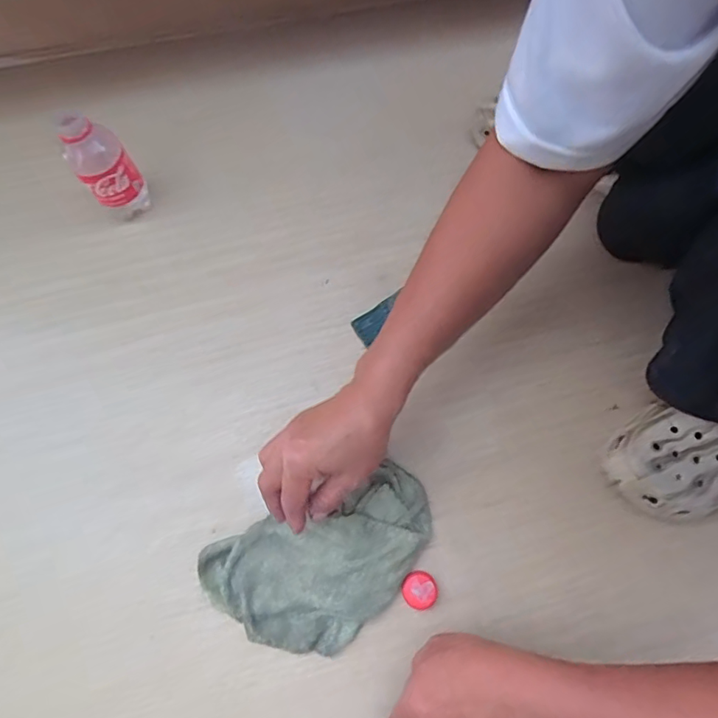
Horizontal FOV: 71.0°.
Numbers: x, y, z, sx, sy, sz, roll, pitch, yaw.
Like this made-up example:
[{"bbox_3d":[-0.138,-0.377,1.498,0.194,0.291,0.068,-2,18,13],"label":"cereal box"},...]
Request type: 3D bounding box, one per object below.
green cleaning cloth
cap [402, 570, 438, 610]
[{"bbox_3d":[-0.026,0.173,0.421,0.196,0.034,0.113,-25,73,-7],"label":"green cleaning cloth"},{"bbox_3d":[0.052,0.198,0.432,0.029,0.011,0.030,0,72,1],"label":"cap"}]

